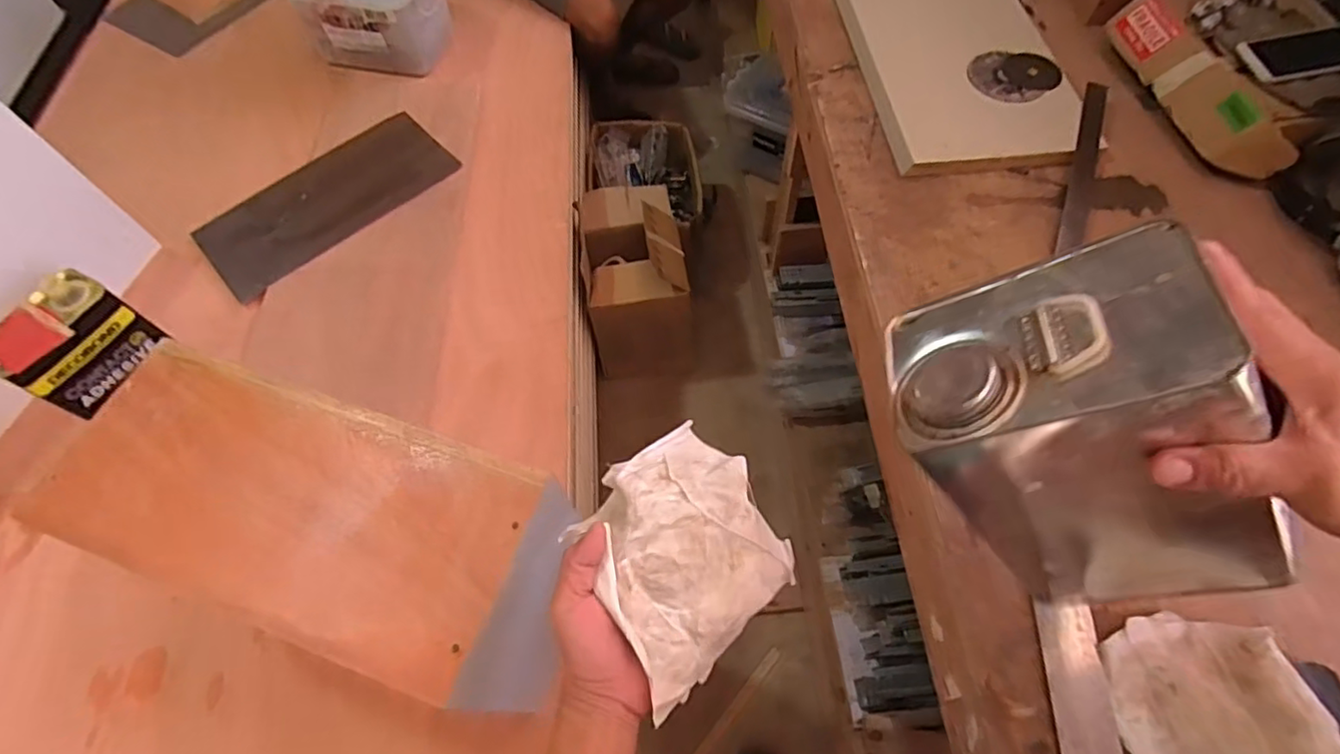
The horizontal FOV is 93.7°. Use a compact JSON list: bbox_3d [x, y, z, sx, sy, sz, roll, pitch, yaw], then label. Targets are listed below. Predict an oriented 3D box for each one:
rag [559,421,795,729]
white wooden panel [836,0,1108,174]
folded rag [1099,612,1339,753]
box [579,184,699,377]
[{"bbox_3d":[0.009,0.130,0.463,0.155,0.040,0.148,-37,92,-23],"label":"rag"},{"bbox_3d":[0.367,-0.520,0.880,0.241,0.021,0.584,-9,66,2],"label":"white wooden panel"},{"bbox_3d":[0.423,0.267,0.476,0.139,0.031,0.164,-16,62,-7],"label":"folded rag"},{"bbox_3d":[-0.084,-0.217,1.464,0.236,0.326,0.343,-14,61,-6],"label":"box"}]

